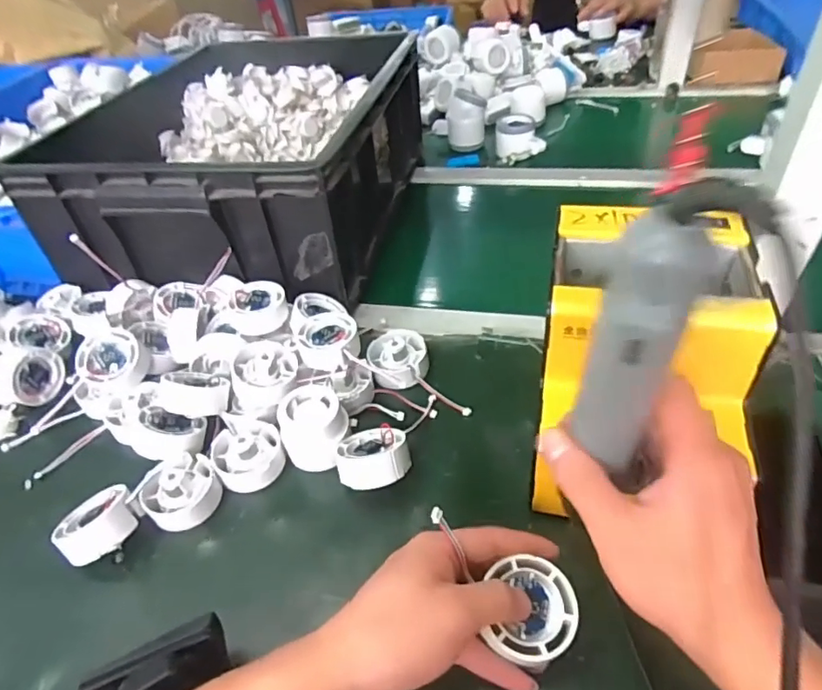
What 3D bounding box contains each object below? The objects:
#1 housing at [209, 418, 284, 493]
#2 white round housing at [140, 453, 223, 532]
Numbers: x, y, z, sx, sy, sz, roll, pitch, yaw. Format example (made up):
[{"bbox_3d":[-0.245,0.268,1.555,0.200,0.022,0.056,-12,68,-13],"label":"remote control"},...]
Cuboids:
[{"bbox_3d":[-0.131,0.086,0.437,0.053,0.023,0.063,-21,44,-15],"label":"housing"},{"bbox_3d":[-0.173,0.111,0.415,0.050,0.028,0.055,-4,42,3],"label":"white round housing"}]

